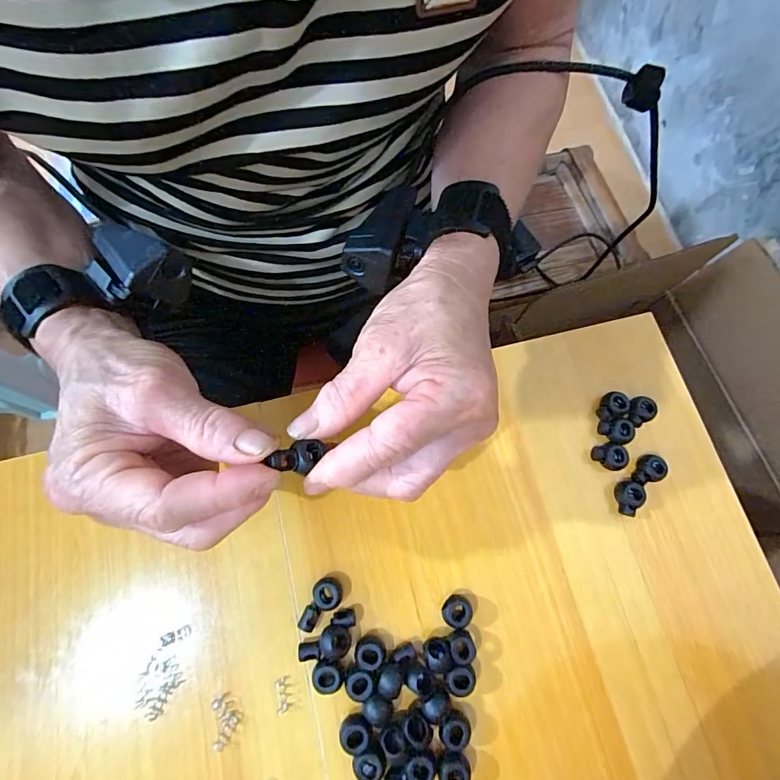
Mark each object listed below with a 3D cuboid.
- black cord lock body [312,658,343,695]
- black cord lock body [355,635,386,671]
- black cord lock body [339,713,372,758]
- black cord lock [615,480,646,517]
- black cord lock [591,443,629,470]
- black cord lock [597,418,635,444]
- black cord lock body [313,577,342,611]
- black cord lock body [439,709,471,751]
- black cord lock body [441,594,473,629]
[{"bbox_3d":[-0.035,0.161,0.235,0.016,0.012,0.018,32,75,7],"label":"black cord lock body"},{"bbox_3d":[-0.012,0.150,0.238,0.017,0.014,0.015,-7,74,-4],"label":"black cord lock body"},{"bbox_3d":[-0.019,0.188,0.228,0.017,0.014,0.017,1,74,-2],"label":"black cord lock body"},{"bbox_3d":[0.155,0.070,0.268,0.013,0.014,0.022,13,74,2],"label":"black cord lock"},{"bbox_3d":[0.144,0.045,0.273,0.016,0.019,0.017,1,74,-2],"label":"black cord lock"},{"bbox_3d":[0.152,0.028,0.280,0.018,0.013,0.016,-3,74,-3],"label":"black cord lock"},{"bbox_3d":[-0.037,0.120,0.245,0.016,0.014,0.016,-3,74,-3],"label":"black cord lock body"},{"bbox_3d":[0.036,0.189,0.231,0.017,0.011,0.018,1,74,-2],"label":"black cord lock body"},{"bbox_3d":[0.040,0.132,0.247,0.017,0.011,0.016,1,74,-2],"label":"black cord lock body"}]

